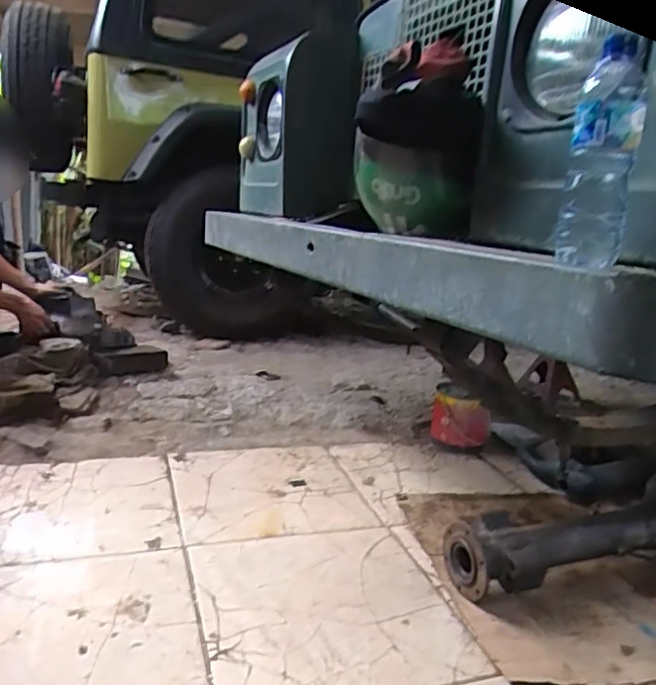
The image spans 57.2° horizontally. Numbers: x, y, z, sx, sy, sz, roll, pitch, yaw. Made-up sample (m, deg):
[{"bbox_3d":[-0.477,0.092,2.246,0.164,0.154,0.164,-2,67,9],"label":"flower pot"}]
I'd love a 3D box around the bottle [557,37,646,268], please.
[{"bbox_3d":[0.284,-0.187,0.625,0.064,0.213,0.072,11,14,25],"label":"bottle"}]

